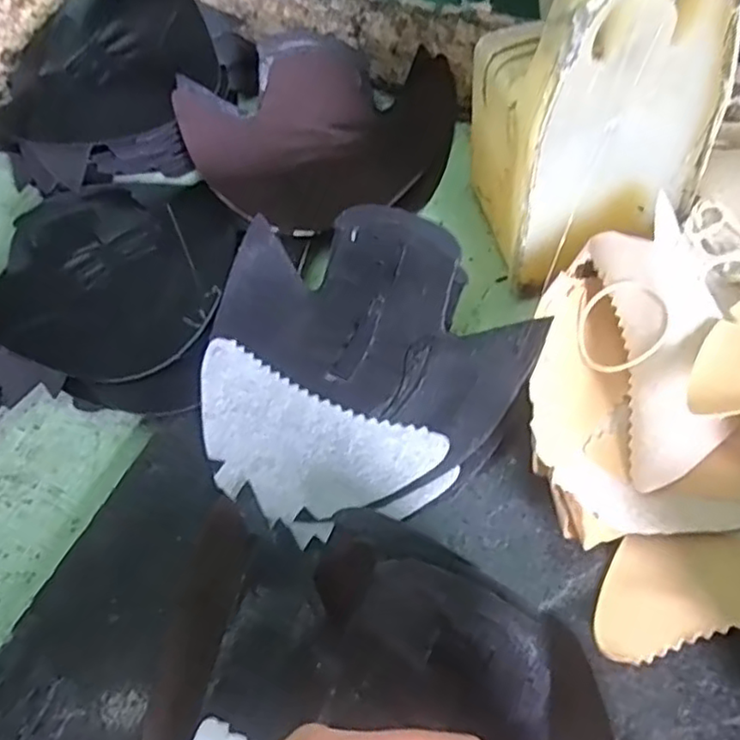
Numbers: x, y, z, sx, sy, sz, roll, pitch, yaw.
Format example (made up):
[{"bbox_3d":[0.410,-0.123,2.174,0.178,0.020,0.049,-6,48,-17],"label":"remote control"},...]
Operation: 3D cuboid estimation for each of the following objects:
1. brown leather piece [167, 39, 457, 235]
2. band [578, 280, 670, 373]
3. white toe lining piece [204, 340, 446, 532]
[{"bbox_3d":[-0.024,-0.176,0.506,0.202,0.059,0.161,-27,59,-12],"label":"brown leather piece"},{"bbox_3d":[0.137,-0.024,0.367,0.048,0.007,0.051,-18,61,35],"label":"band"},{"bbox_3d":[-0.041,0.041,0.366,0.143,0.009,0.077,22,62,18],"label":"white toe lining piece"}]

